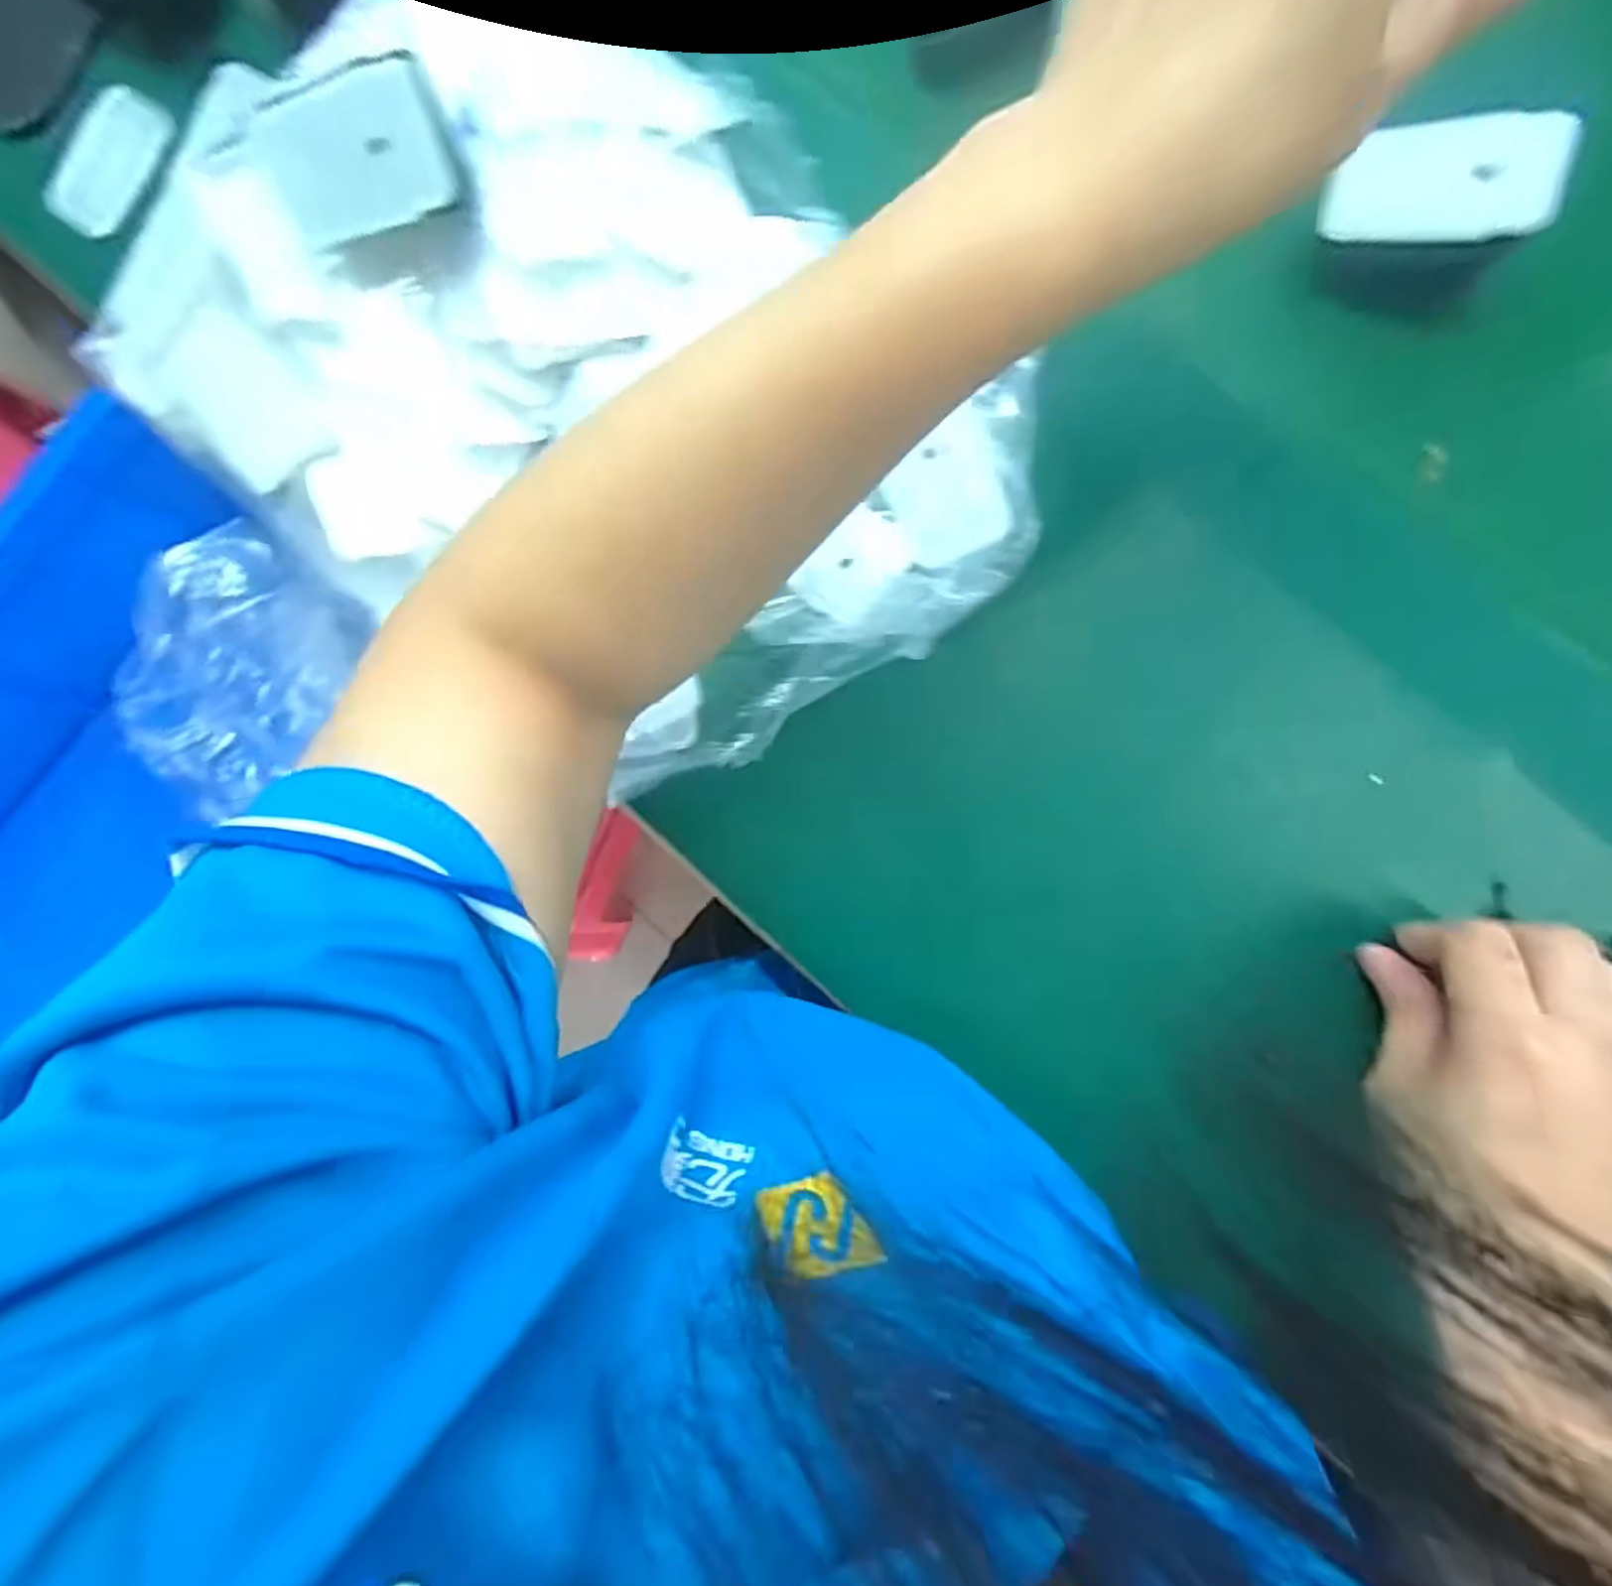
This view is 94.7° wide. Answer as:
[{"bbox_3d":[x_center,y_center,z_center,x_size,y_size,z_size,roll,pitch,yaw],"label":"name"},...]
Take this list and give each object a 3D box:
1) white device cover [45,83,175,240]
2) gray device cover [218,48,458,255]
[{"bbox_3d":[-0.350,-0.317,0.374,0.046,0.008,0.074,39,94,7],"label":"white device cover"},{"bbox_3d":[-0.173,-0.235,0.278,0.077,0.009,0.043,-13,122,9],"label":"gray device cover"}]

